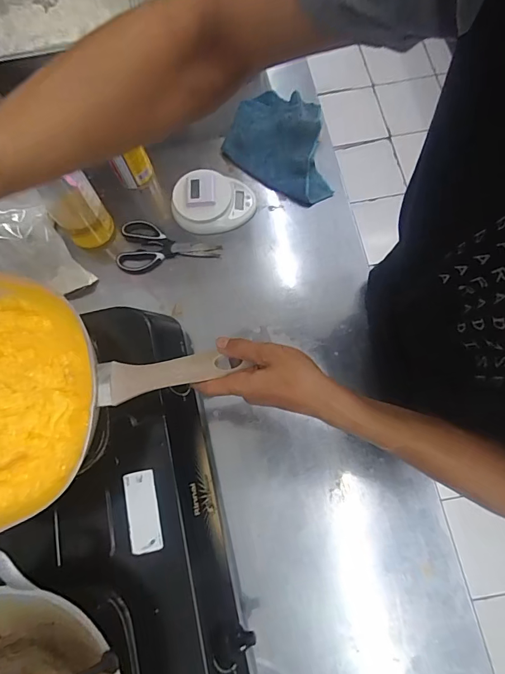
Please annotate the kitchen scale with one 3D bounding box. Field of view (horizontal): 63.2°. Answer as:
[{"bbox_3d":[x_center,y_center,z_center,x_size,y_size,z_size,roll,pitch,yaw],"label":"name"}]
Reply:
[{"bbox_3d":[-0.071,-0.253,0.753,0.146,0.038,0.117,-4,75,1],"label":"kitchen scale"}]

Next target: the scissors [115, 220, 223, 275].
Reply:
[{"bbox_3d":[-0.153,-0.167,0.748,0.186,0.008,0.100,-1,75,1],"label":"scissors"}]

